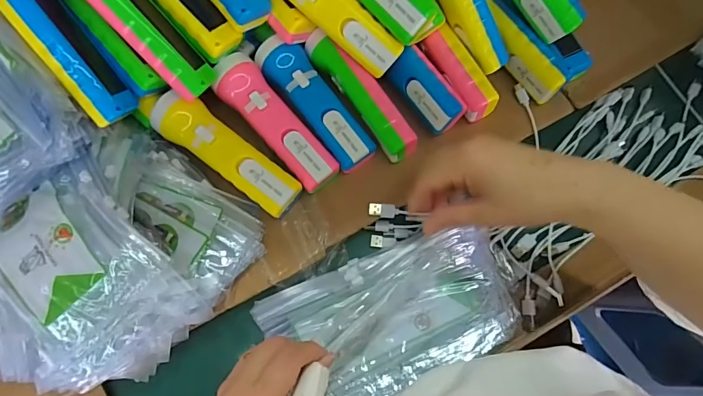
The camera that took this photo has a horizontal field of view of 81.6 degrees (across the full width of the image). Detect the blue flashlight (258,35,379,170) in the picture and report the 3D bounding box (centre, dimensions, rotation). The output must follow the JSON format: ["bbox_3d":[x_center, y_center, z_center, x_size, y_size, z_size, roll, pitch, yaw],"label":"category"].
[{"bbox_3d":[-0.040,-0.102,0.433,0.046,0.032,0.163,-34,79,-9],"label":"blue flashlight"}]

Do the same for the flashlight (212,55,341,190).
[{"bbox_3d":[-0.079,-0.078,0.422,0.045,0.040,0.164,-38,80,-10],"label":"flashlight"}]

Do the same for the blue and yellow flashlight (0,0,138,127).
[{"bbox_3d":[-0.255,-0.142,0.347,0.047,0.036,0.166,-35,114,-10],"label":"blue and yellow flashlight"}]

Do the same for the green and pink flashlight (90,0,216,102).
[{"bbox_3d":[-0.193,-0.162,0.363,0.047,0.038,0.164,-47,116,-12],"label":"green and pink flashlight"}]

